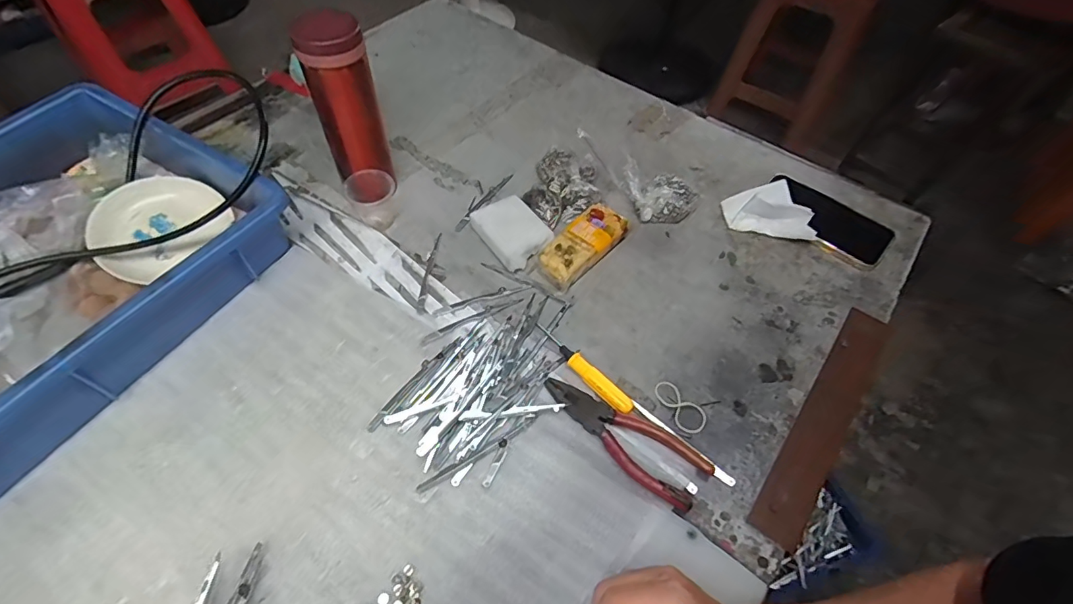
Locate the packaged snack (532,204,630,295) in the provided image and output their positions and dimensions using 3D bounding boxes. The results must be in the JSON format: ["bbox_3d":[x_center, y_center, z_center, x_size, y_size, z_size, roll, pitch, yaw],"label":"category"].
[{"bbox_3d":[0.047,-0.057,0.517,0.051,0.033,0.110,38,62,21],"label":"packaged snack"}]

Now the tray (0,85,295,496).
[{"bbox_3d":[-0.466,0.005,0.413,0.278,0.088,0.435,27,58,13],"label":"tray"}]

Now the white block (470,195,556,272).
[{"bbox_3d":[-0.028,-0.078,0.537,0.063,0.026,0.086,-32,63,-22],"label":"white block"}]

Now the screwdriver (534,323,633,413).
[{"bbox_3d":[0.040,0.059,0.448,0.018,0.015,0.117,-38,66,-25],"label":"screwdriver"}]

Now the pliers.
[{"bbox_3d":[0.072,0.107,0.410,0.148,0.016,0.048,38,62,21],"label":"pliers"}]

